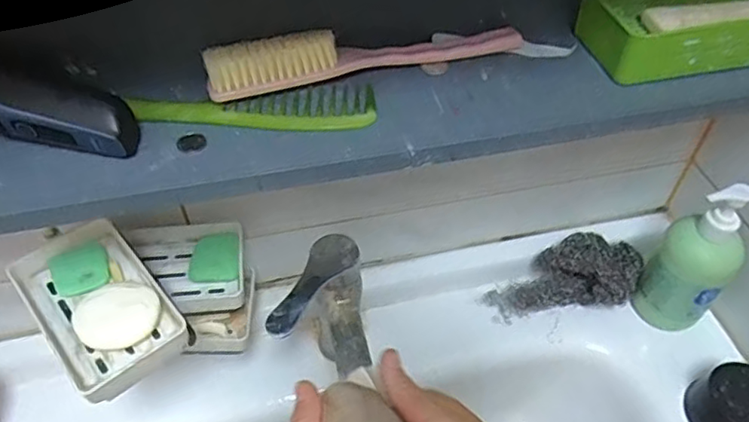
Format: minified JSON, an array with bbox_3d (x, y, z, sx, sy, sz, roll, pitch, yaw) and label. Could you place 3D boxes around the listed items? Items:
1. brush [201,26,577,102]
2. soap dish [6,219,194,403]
[{"bbox_3d":[0.013,-0.116,0.428,0.260,0.032,0.032,-11,50,-10],"label":"brush"},{"bbox_3d":[-0.199,0.067,0.435,0.079,0.025,0.127,-32,57,-26],"label":"soap dish"}]

